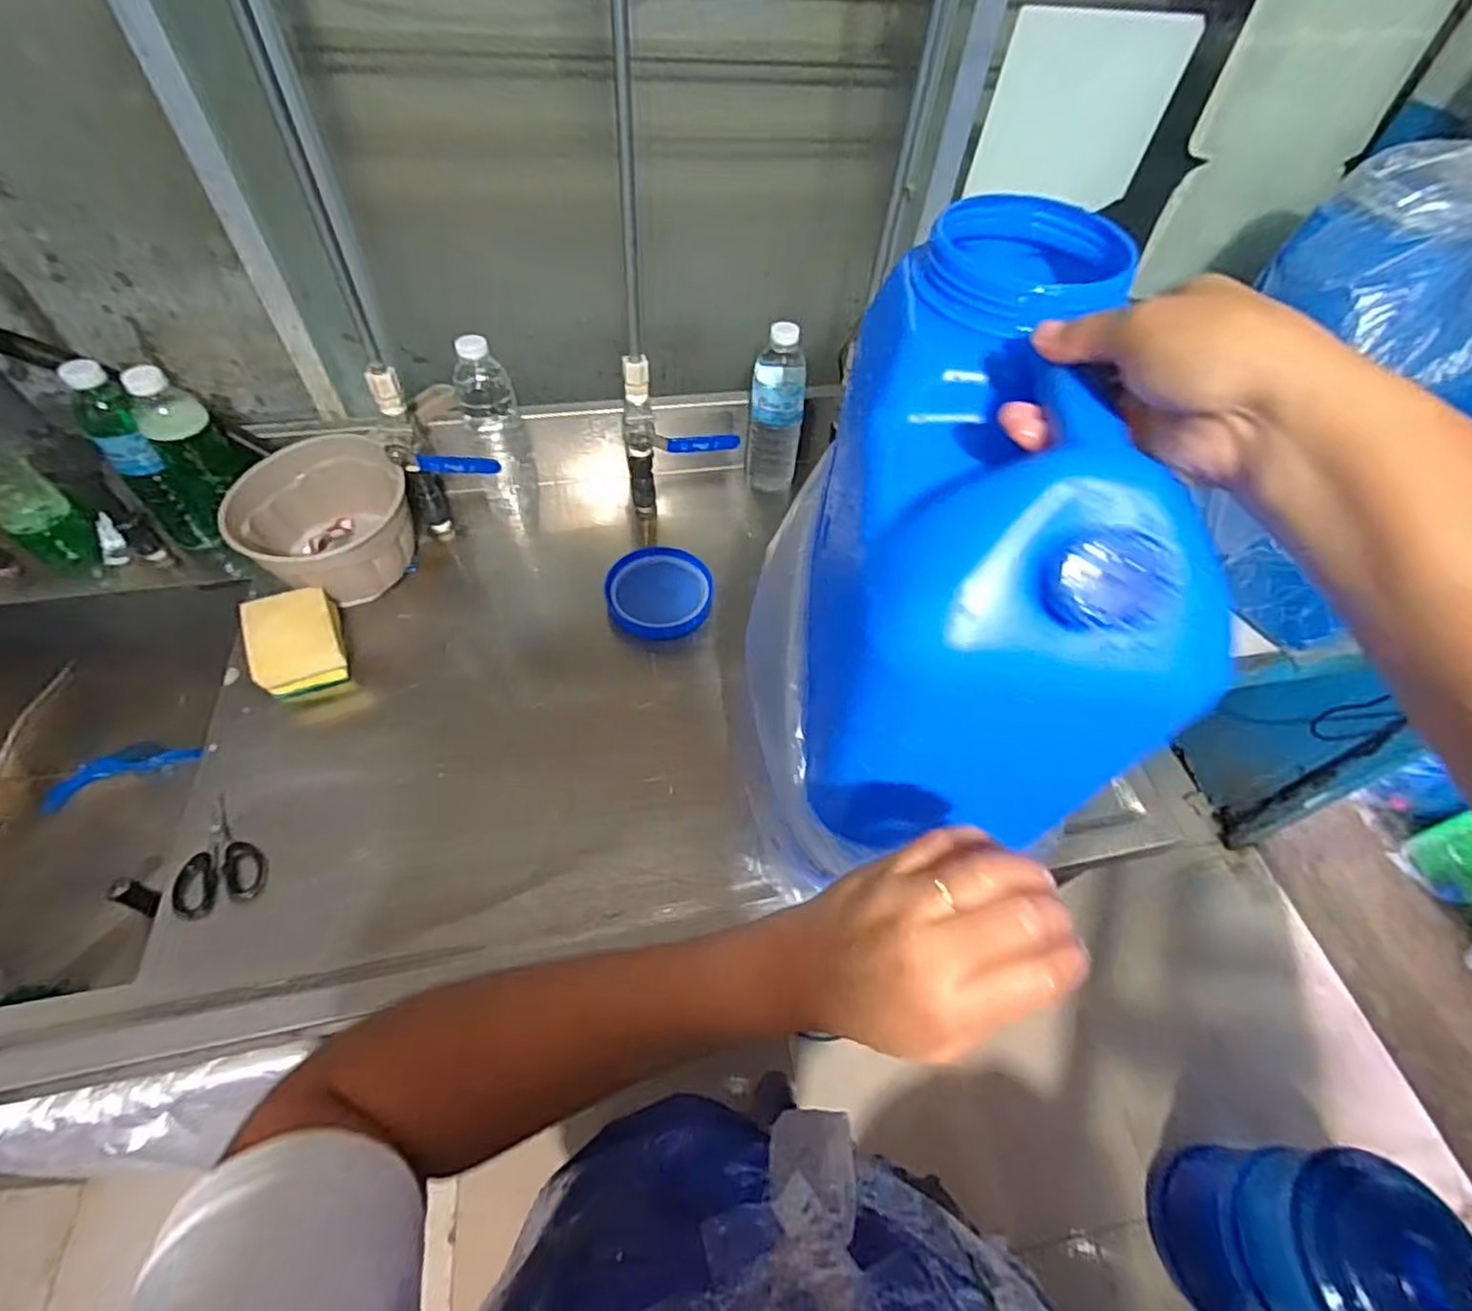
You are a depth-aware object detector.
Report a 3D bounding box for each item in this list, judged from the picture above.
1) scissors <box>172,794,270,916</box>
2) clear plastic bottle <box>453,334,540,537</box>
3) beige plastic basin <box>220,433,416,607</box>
[{"bbox_3d":[-0.454,0.172,0.577,0.064,0.012,0.105,-21,58,-18],"label":"scissors"},{"bbox_3d":[-0.281,-0.258,0.781,0.064,0.234,0.066,-14,56,-14],"label":"clear plastic bottle"},{"bbox_3d":[-0.434,-0.136,0.721,0.156,0.118,0.169,2,54,-3],"label":"beige plastic basin"}]

